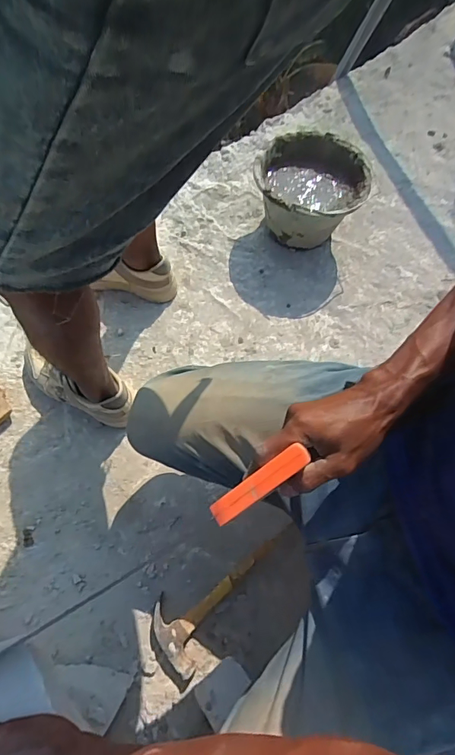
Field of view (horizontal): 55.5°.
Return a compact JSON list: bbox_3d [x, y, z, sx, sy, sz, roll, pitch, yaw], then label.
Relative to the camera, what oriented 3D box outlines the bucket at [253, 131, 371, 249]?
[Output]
[{"bbox_3d":[0.184,-0.424,1.014,0.239,0.156,0.233,1,66,-3],"label":"bucket"}]

